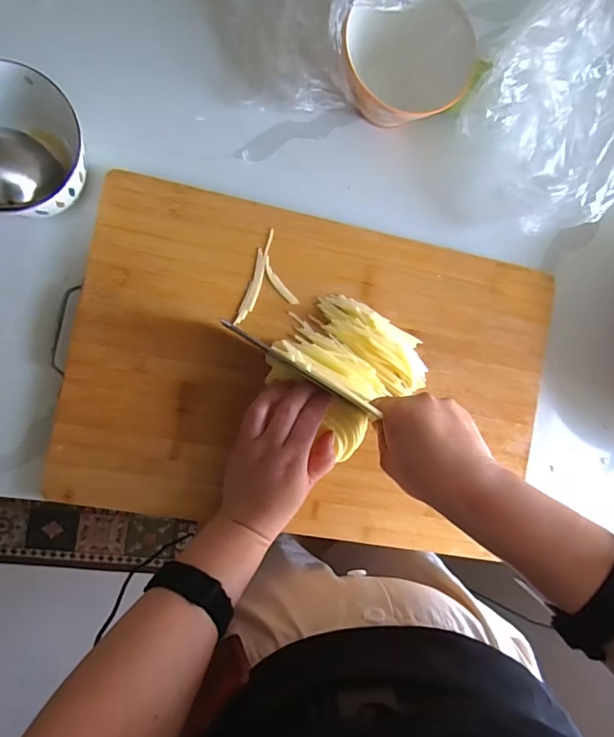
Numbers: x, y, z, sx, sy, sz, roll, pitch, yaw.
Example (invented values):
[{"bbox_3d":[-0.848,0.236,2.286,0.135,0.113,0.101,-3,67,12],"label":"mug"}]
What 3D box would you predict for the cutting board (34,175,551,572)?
[{"bbox_3d":[0.014,0.008,0.455,0.473,0.027,0.313,10,88,-8],"label":"cutting board"}]

